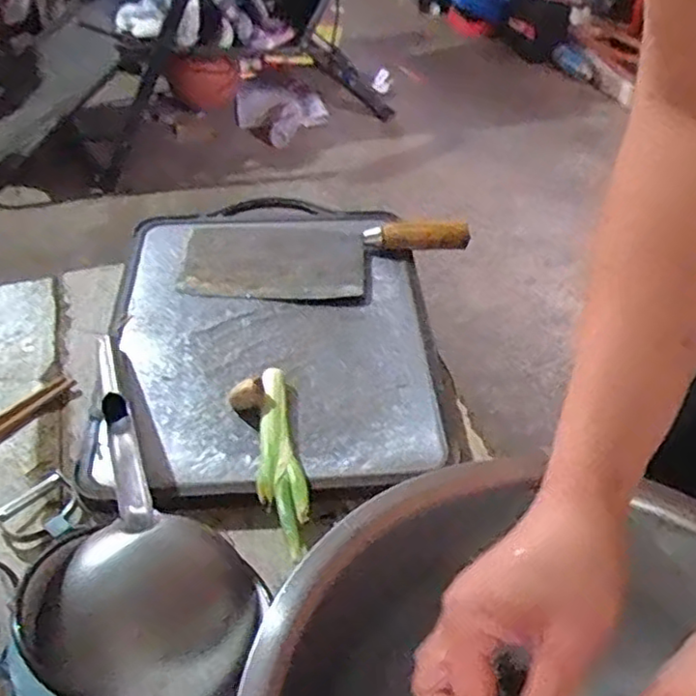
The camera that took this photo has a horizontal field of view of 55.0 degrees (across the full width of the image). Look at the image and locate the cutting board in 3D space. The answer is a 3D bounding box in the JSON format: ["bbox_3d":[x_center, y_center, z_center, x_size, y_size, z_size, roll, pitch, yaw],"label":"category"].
[{"bbox_3d":[-0.073,-0.017,0.635,0.288,0.030,0.354,-1,44,-3],"label":"cutting board"}]

